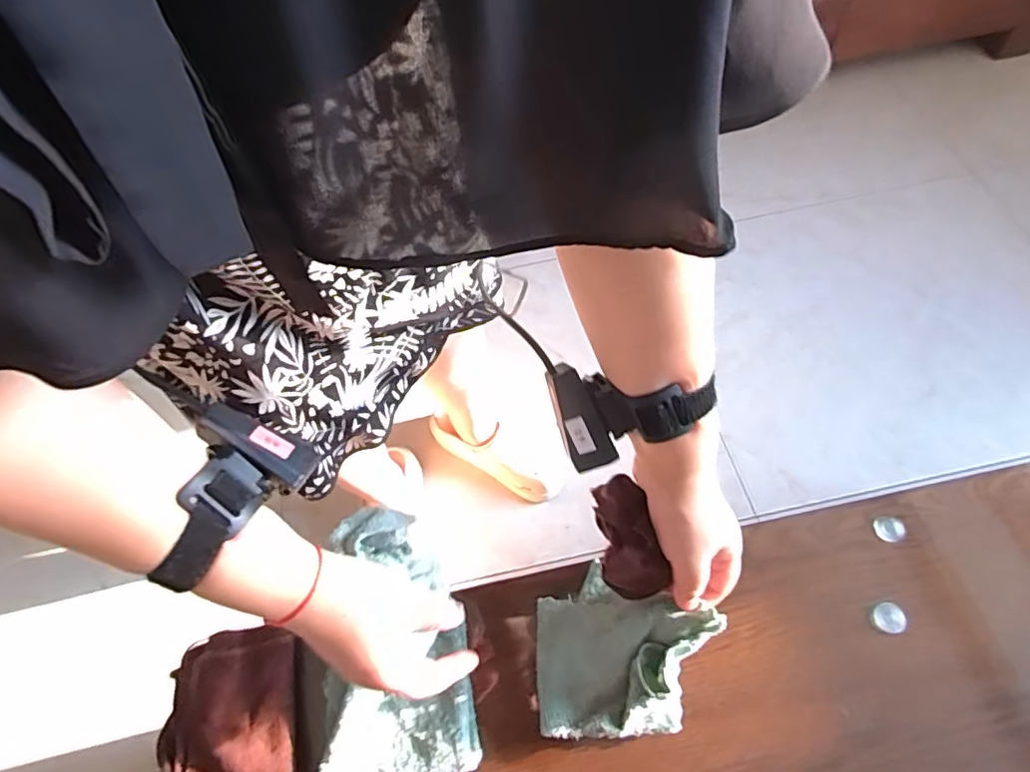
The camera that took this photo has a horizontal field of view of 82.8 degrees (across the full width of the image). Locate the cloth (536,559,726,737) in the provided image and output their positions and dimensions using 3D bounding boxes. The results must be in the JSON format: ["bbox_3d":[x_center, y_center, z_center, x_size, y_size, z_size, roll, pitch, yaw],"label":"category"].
[{"bbox_3d":[0.081,0.199,0.449,0.127,0.071,0.119,-2,61,2],"label":"cloth"}]

